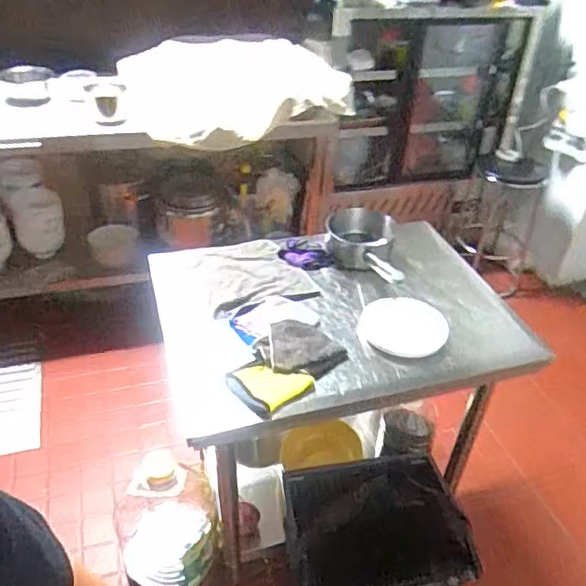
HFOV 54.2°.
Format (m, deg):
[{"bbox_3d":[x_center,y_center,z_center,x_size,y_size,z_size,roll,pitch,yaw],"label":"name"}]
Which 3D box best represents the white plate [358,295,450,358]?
[{"bbox_3d":[0.218,0.061,1.108,0.154,0.022,0.154,3,37,-2],"label":"white plate"}]

